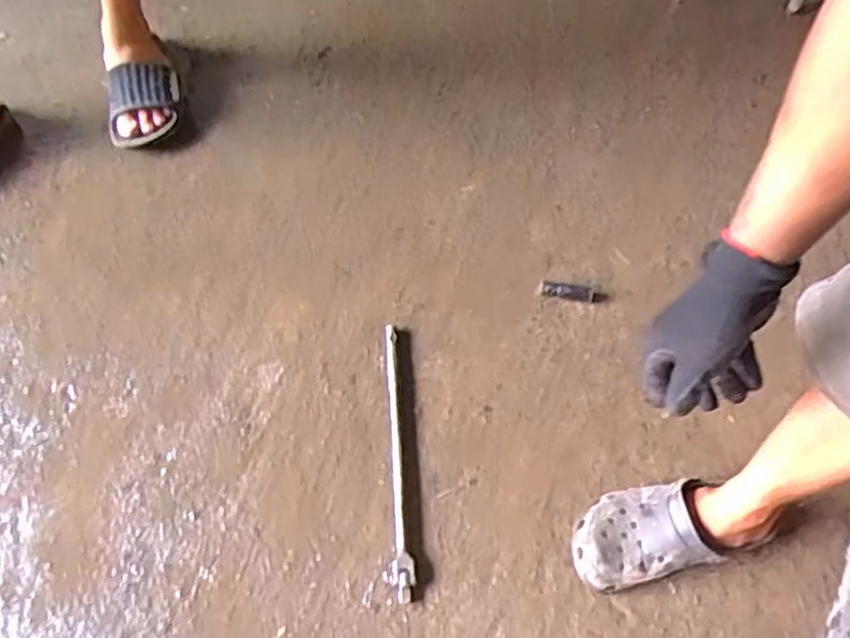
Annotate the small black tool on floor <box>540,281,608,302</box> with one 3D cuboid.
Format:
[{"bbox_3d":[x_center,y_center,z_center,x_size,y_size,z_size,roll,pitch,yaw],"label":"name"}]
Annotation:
[{"bbox_3d":[0.225,-0.040,1.075,0.099,0.016,0.026,11,62,4],"label":"small black tool on floor"}]

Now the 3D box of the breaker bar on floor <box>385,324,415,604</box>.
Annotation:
[{"bbox_3d":[-0.037,0.175,0.948,0.027,0.023,0.372,-2,62,-3],"label":"breaker bar on floor"}]

